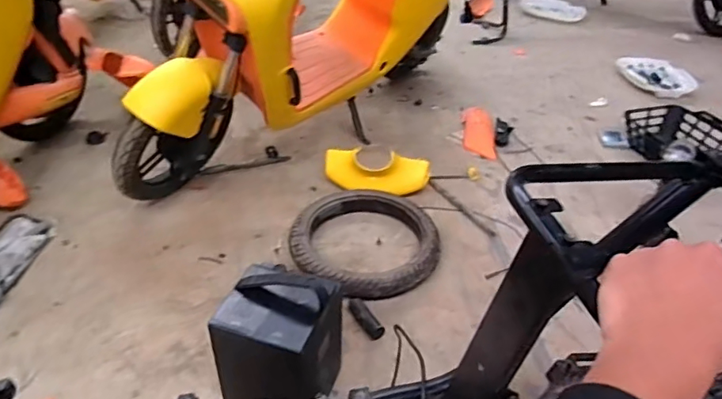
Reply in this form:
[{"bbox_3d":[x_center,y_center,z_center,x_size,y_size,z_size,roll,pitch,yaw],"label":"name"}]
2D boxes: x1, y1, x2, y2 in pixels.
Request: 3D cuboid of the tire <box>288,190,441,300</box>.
[{"bbox_3d":[0.011,0.103,1.277,0.367,0.072,0.346,-1,38,-7],"label":"tire"}]

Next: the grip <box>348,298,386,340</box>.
[{"bbox_3d":[0.010,0.253,1.096,0.033,0.033,0.108,-19,43,-27],"label":"grip"}]

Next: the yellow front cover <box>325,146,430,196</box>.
[{"bbox_3d":[0.046,-0.083,1.436,0.287,0.098,0.090,5,37,1],"label":"yellow front cover"}]

